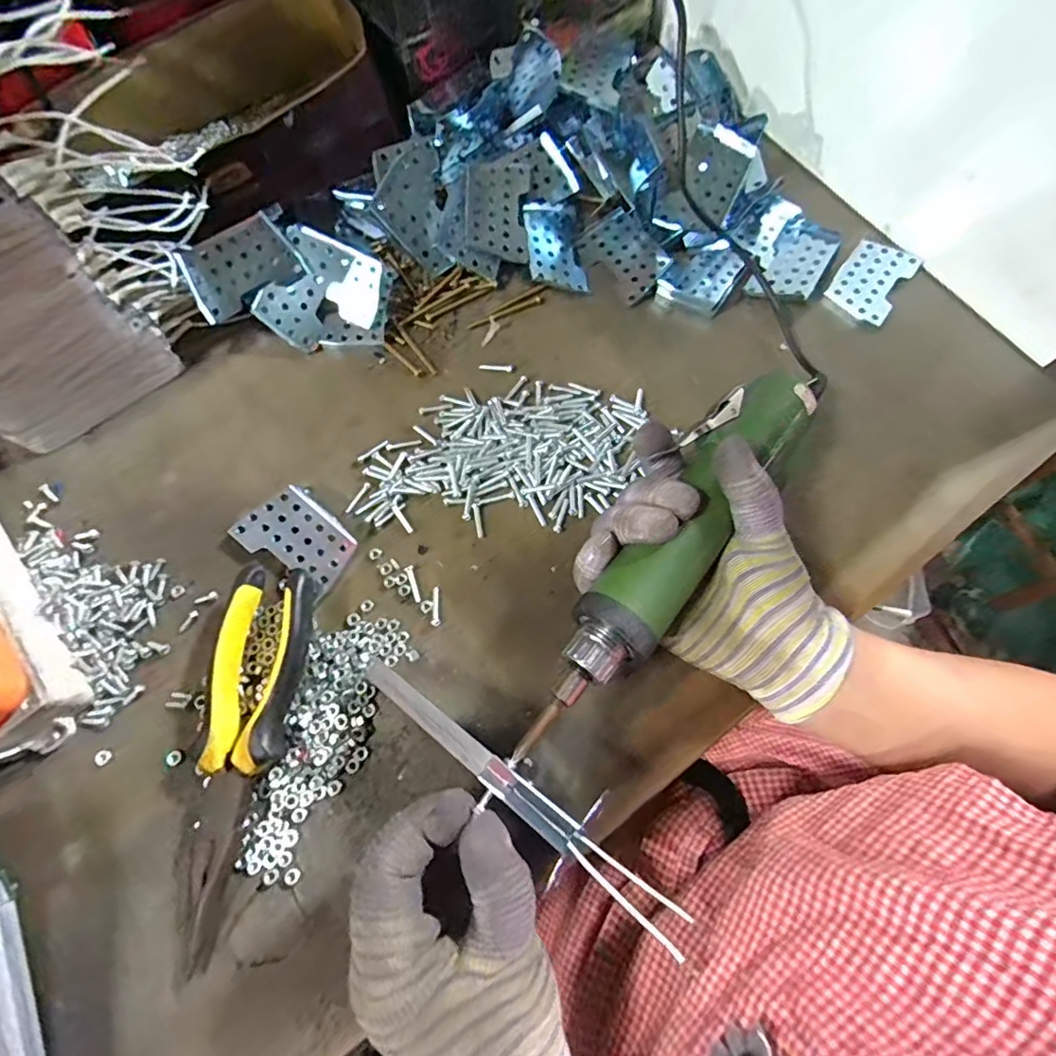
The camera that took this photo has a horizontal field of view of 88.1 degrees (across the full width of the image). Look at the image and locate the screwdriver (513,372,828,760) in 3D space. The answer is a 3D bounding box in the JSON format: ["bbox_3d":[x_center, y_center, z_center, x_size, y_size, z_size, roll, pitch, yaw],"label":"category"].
[{"bbox_3d":[0.074,0.005,0.267,0.048,0.051,0.236,36,72,11],"label":"screwdriver"}]

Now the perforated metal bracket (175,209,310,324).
[{"bbox_3d":[-0.188,-0.172,0.358,0.072,0.007,0.044,-32,108,-5],"label":"perforated metal bracket"}]

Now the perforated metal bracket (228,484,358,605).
[{"bbox_3d":[-0.139,0.007,0.332,0.066,0.010,0.046,39,74,11],"label":"perforated metal bracket"}]

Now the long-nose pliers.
[{"bbox_3d":[-0.152,0.118,0.283,0.047,0.026,0.192,5,70,0],"label":"long-nose pliers"}]

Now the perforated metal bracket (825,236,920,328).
[{"bbox_3d":[0.251,-0.181,0.399,0.045,0.015,0.064,36,73,11],"label":"perforated metal bracket"}]

